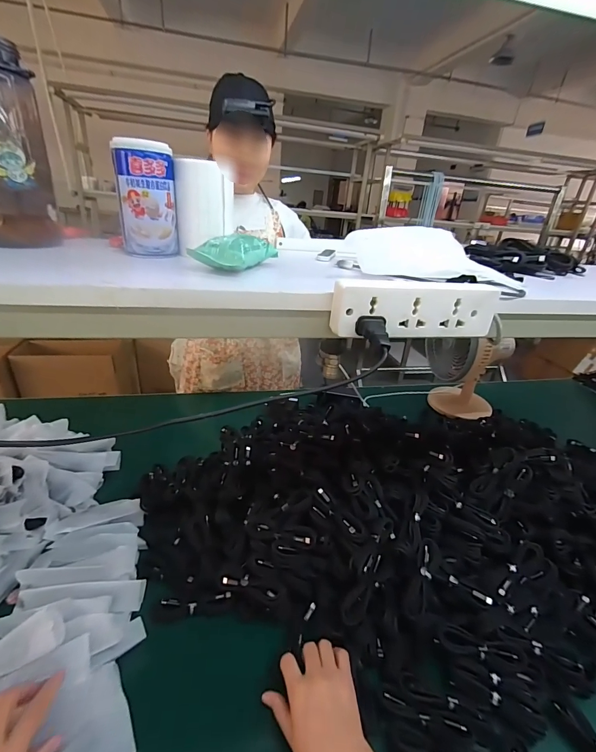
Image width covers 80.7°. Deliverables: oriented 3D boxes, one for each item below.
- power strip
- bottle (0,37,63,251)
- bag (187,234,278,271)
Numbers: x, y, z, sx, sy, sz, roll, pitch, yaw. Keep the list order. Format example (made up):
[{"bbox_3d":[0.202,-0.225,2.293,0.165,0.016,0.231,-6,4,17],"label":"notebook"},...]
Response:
[{"bbox_3d":[0.118,-0.067,0.351,0.168,0.051,0.024,0,27,-11],"label":"power strip"},{"bbox_3d":[-0.335,-0.255,0.397,0.068,0.196,0.070,10,27,9],"label":"bottle"},{"bbox_3d":[-0.074,-0.151,0.415,0.065,0.033,0.094,13,28,15],"label":"bag"}]

